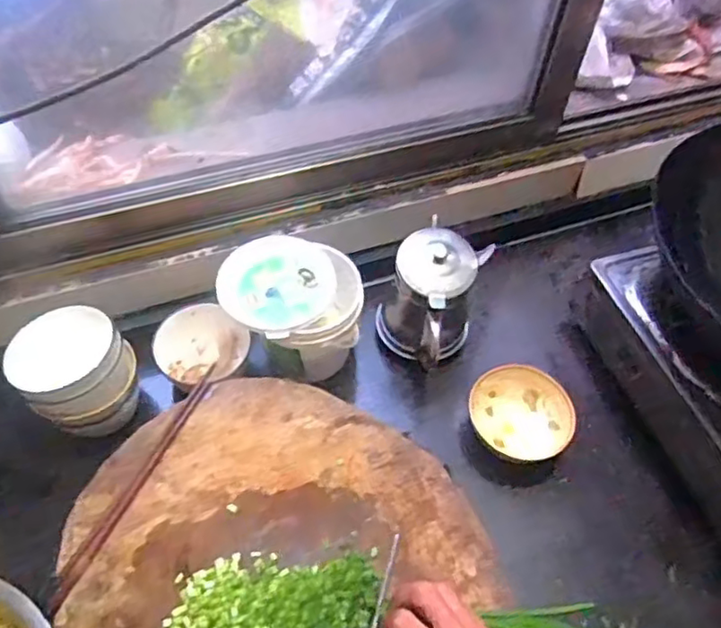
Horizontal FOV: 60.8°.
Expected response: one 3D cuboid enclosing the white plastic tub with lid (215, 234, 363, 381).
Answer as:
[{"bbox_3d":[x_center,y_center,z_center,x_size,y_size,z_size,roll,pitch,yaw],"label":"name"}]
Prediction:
[{"bbox_3d":[-0.078,0.005,0.715,0.135,0.146,0.131,1,54,-1],"label":"white plastic tub with lid"}]

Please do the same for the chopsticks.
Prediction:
[{"bbox_3d":[-0.211,0.155,0.594,0.017,0.008,0.258,20,56,12],"label":"chopsticks"}]

